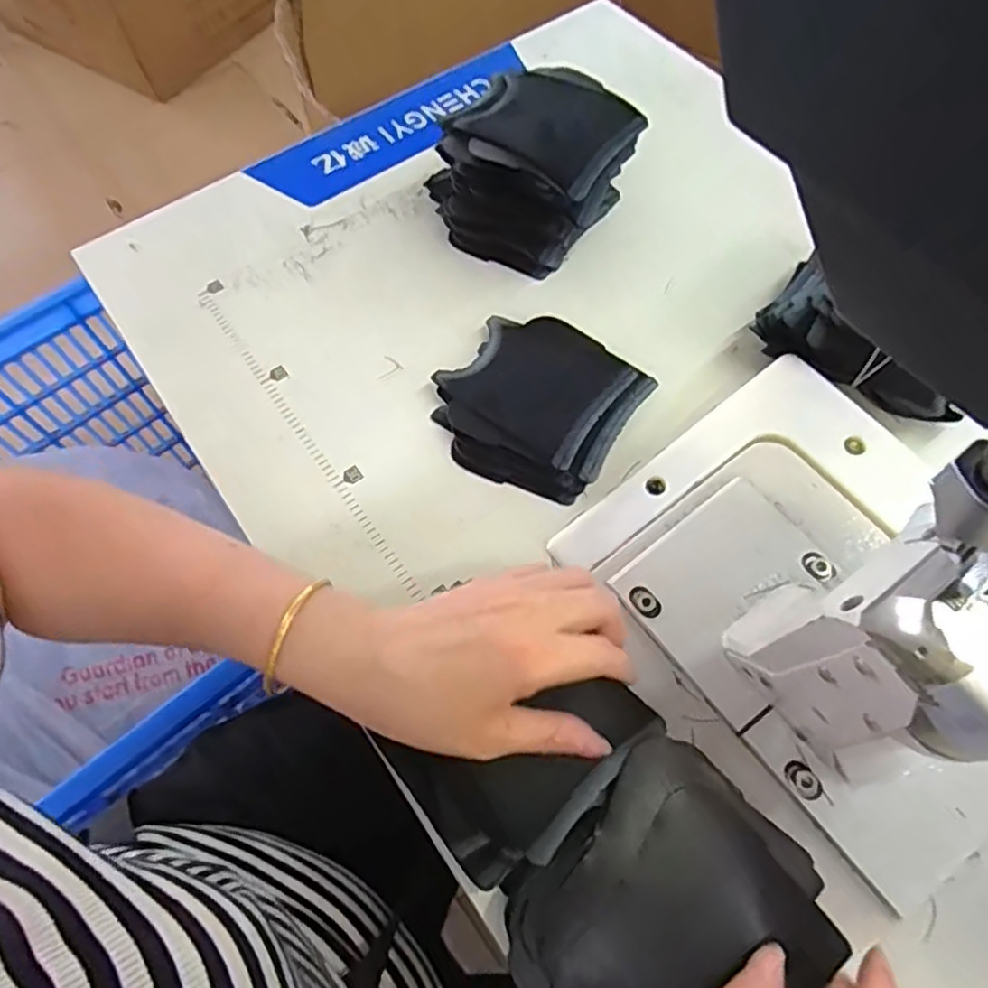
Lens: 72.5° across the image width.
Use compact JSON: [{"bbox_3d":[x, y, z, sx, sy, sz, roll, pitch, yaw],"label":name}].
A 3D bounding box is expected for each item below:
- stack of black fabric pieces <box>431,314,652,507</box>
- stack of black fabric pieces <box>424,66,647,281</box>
[{"bbox_3d":[0.028,-0.060,0.436,0.118,0.018,0.119,37,71,18],"label":"stack of black fabric pieces"},{"bbox_3d":[0.028,-0.235,0.487,0.118,0.082,0.117,34,70,17],"label":"stack of black fabric pieces"}]

